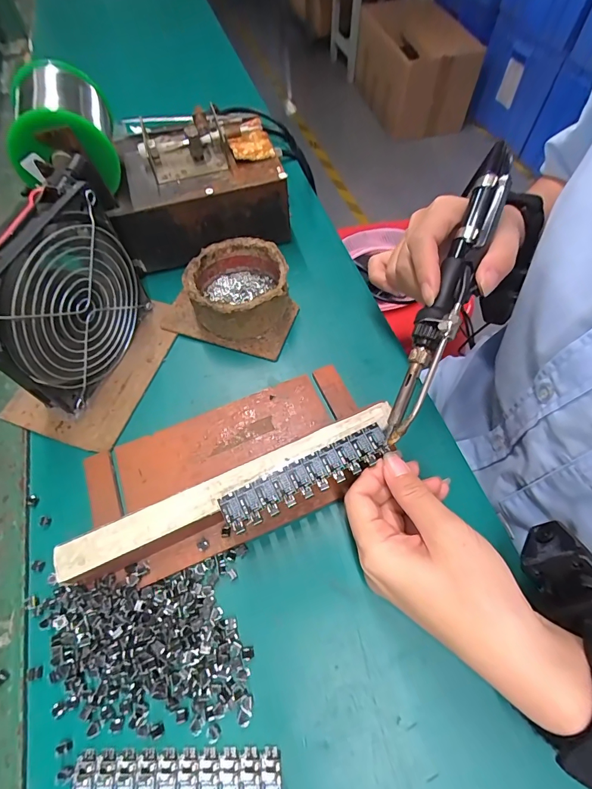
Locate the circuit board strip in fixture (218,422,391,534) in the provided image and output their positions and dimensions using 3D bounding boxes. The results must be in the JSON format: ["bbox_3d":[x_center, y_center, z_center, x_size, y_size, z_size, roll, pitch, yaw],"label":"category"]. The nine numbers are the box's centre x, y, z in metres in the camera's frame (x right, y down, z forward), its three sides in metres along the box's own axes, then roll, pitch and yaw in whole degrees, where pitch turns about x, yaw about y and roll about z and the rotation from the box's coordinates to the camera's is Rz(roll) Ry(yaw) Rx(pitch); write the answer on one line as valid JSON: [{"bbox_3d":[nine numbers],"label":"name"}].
[{"bbox_3d":[0.007,0.049,0.233,0.107,0.004,0.024,-25,64,-11],"label":"circuit board strip in fixture"}]

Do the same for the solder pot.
[{"bbox_3d":[-0.049,-0.091,0.330,0.082,0.043,0.082,-1,62,2],"label":"solder pot"}]

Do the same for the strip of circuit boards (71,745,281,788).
[{"bbox_3d":[-0.062,0.197,0.199,0.107,0.004,0.020,-2,62,1],"label":"strip of circuit boards"}]

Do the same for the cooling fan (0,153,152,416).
[{"bbox_3d":[-0.158,-0.065,0.270,0.025,0.128,0.130,17,64,11],"label":"cooling fan"}]

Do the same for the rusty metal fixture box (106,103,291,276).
[{"bbox_3d":[-0.091,-0.197,0.361,0.147,0.087,0.111,-13,62,-5],"label":"rusty metal fixture box"}]

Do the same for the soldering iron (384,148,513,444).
[{"bbox_3d":[0.097,-0.070,0.239,0.022,0.023,0.208,21,84,13],"label":"soldering iron"}]

